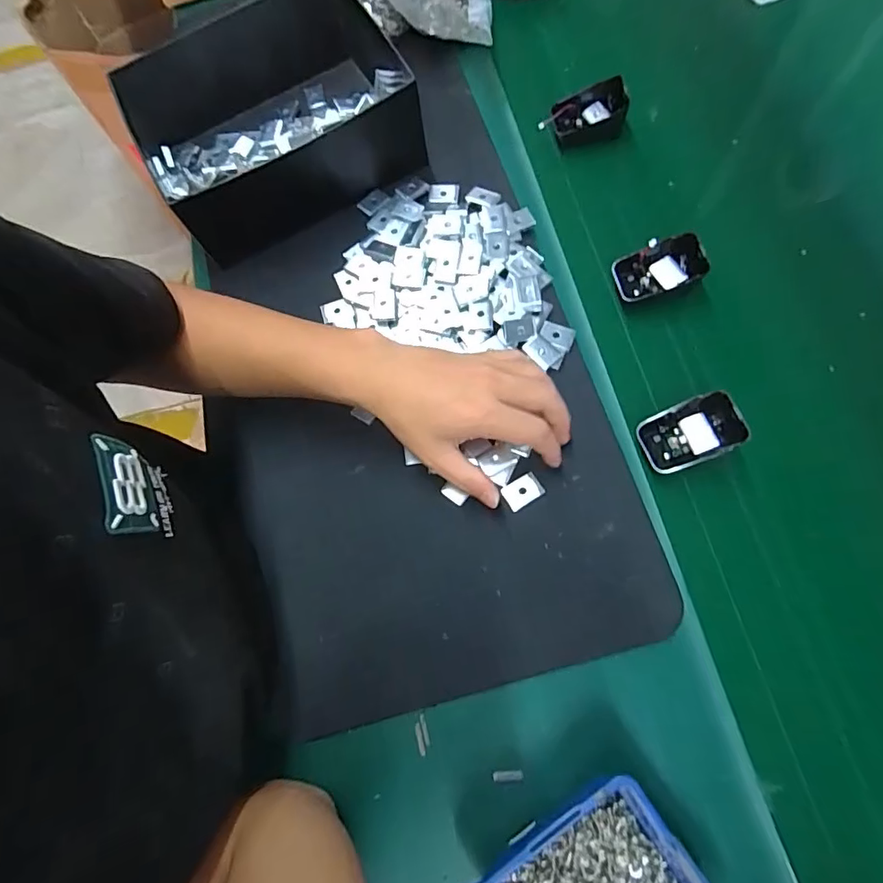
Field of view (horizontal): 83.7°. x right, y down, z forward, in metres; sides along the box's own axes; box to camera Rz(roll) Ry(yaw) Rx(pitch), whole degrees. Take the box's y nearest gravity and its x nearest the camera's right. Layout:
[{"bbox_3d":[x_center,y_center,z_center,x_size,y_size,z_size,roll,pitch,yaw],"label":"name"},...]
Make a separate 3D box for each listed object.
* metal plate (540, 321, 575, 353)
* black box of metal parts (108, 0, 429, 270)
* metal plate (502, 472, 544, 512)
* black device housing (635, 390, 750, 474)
[{"bbox_3d":[0.096,-0.088,0.412,0.028,0.007,0.018,23,77,14],"label":"metal plate"},{"bbox_3d":[-0.153,-0.297,0.452,0.225,0.077,0.178,-28,74,-2],"label":"black box of metal parts"},{"bbox_3d":[0.062,0.038,0.376,0.030,0.004,0.020,-30,72,-2],"label":"metal plate"},{"bbox_3d":[0.188,-0.006,0.372,0.069,0.019,0.045,-26,76,19],"label":"black device housing"}]

